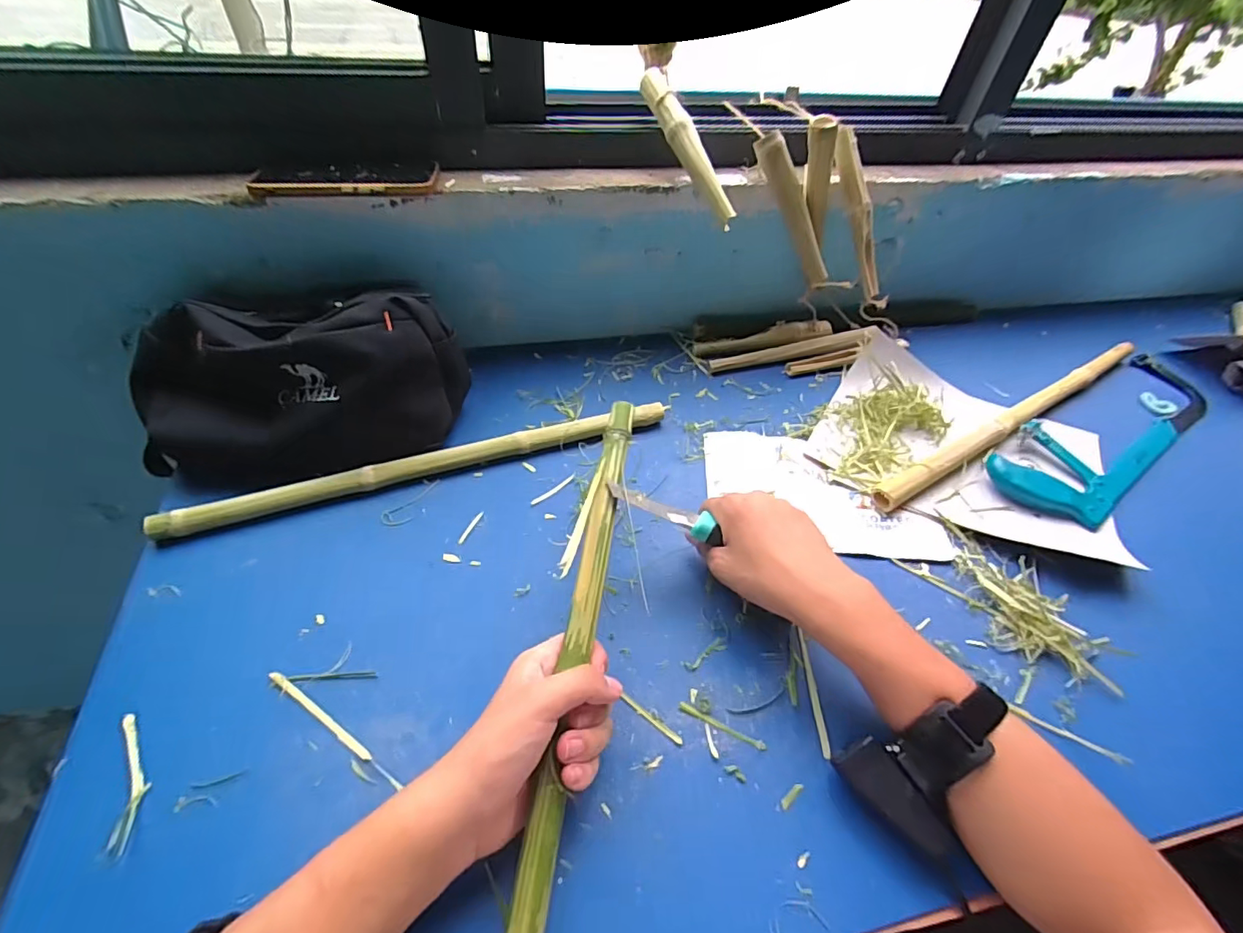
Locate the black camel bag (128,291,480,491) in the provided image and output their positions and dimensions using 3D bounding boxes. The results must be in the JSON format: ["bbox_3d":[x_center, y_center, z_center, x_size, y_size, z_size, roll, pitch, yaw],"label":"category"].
[{"bbox_3d":[-0.305,-0.070,0.491,0.294,0.125,0.131,-1,50,-5],"label":"black camel bag"}]

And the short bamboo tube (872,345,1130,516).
[{"bbox_3d":[0.469,-0.063,0.614,0.514,0.025,0.028,-24,56,-22],"label":"short bamboo tube"}]

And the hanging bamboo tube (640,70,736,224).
[{"bbox_3d":[0.069,-0.334,0.555,0.021,0.034,0.182,-25,83,-23],"label":"hanging bamboo tube"}]

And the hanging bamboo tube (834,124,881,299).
[{"bbox_3d":[0.269,-0.283,0.596,0.026,0.181,0.021,-30,21,-26],"label":"hanging bamboo tube"}]

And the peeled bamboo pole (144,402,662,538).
[{"bbox_3d":[-0.174,-0.004,0.512,0.463,0.027,0.024,-15,53,-17],"label":"peeled bamboo pole"}]

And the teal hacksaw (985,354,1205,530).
[{"bbox_3d":[0.575,-0.048,0.614,0.410,0.018,0.112,-27,57,-24],"label":"teal hacksaw"}]

